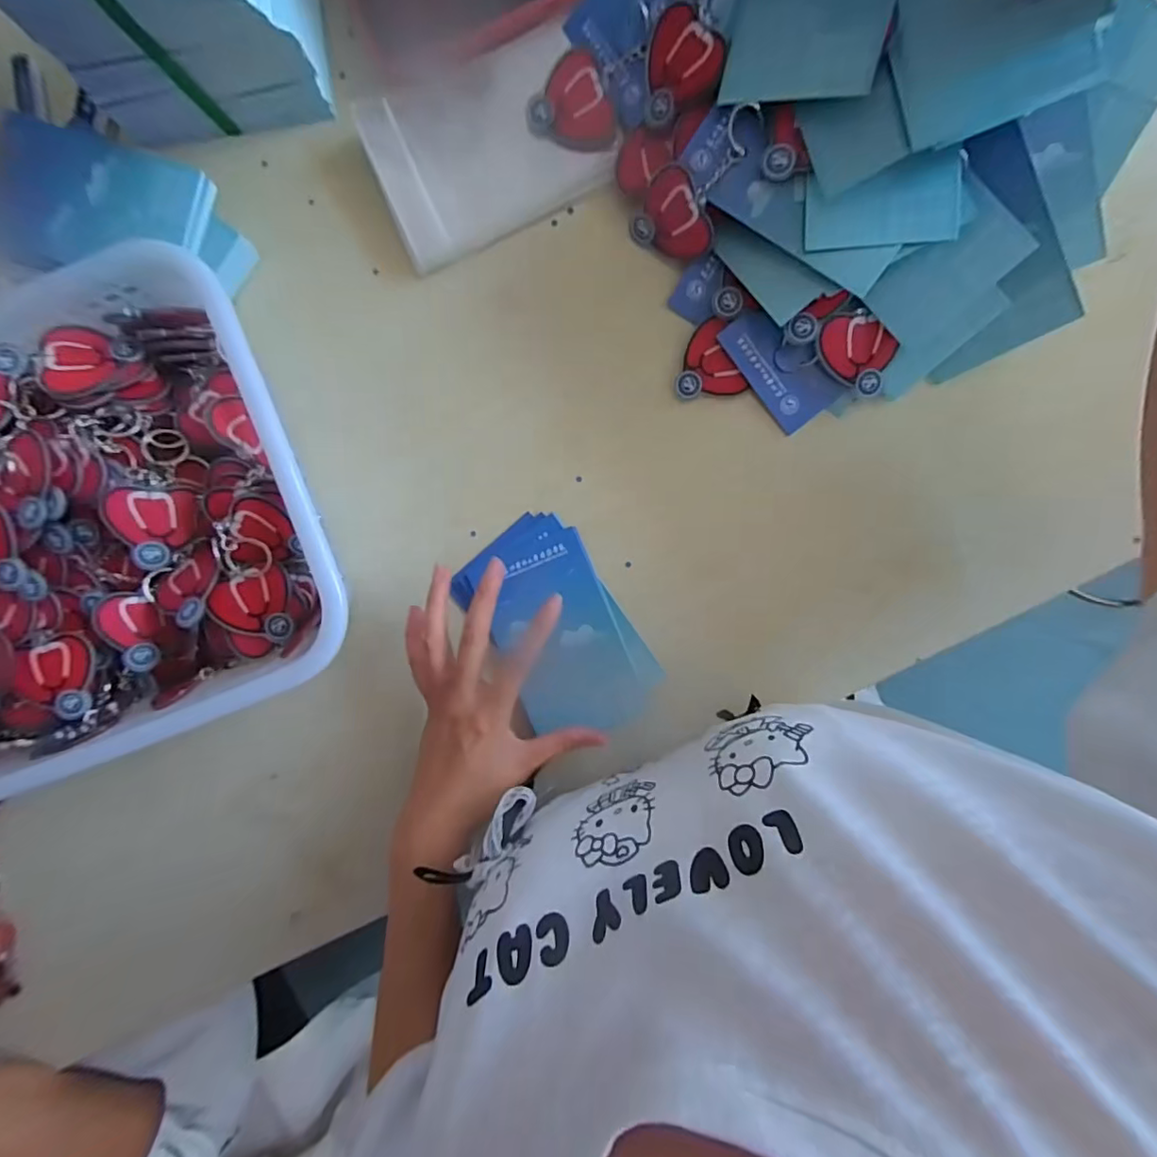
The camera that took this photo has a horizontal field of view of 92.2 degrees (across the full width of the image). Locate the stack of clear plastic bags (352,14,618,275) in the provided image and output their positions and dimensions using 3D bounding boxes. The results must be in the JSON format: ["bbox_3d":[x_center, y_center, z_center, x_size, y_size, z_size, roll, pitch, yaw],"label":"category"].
[{"bbox_3d":[-0.062,-0.287,0.364,0.142,0.020,0.117,-23,92,6],"label":"stack of clear plastic bags"}]

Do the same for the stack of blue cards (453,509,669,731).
[{"bbox_3d":[-0.015,0.035,0.384,0.093,0.009,0.149,-32,91,4],"label":"stack of blue cards"}]

